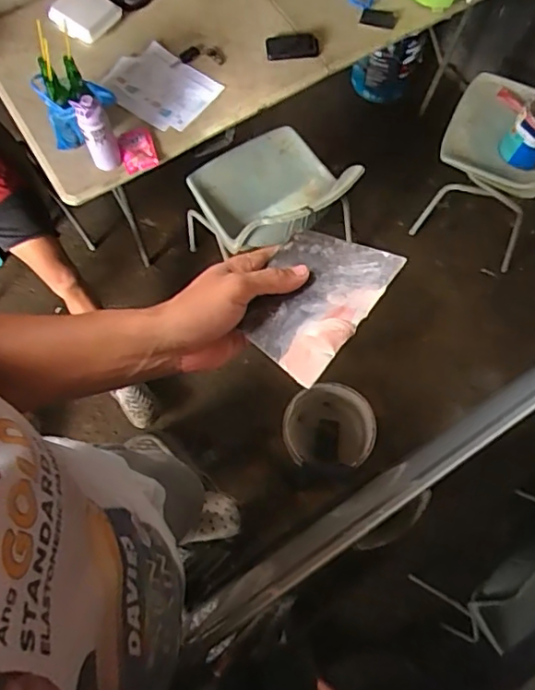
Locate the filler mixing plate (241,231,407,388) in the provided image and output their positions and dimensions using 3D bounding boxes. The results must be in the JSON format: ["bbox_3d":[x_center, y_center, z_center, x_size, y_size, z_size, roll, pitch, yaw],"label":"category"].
[{"bbox_3d":[0.037,-0.042,0.473,0.093,0.008,0.137,30,65,22],"label":"filler mixing plate"}]

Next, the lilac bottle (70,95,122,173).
[{"bbox_3d":[-0.464,-0.574,1.565,0.081,0.222,0.074,-24,73,-7],"label":"lilac bottle"}]

